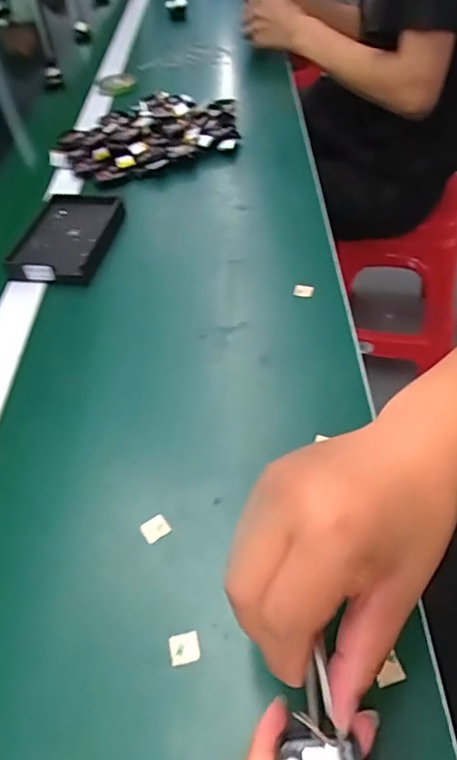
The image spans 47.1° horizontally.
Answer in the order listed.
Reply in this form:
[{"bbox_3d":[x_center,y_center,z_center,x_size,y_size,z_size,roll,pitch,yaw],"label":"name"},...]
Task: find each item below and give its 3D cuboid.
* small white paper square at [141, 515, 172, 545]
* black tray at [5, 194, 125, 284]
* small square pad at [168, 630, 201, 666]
[{"bbox_3d":[-0.049,0.099,0.351,0.018,0.004,0.015,-31,52,-19],"label":"small white paper square"},{"bbox_3d":[-0.173,-0.155,0.569,0.091,0.018,0.145,2,49,9],"label":"black tray"},{"bbox_3d":[-0.025,0.153,0.300,0.017,0.004,0.016,-13,48,-5],"label":"small square pad"}]

